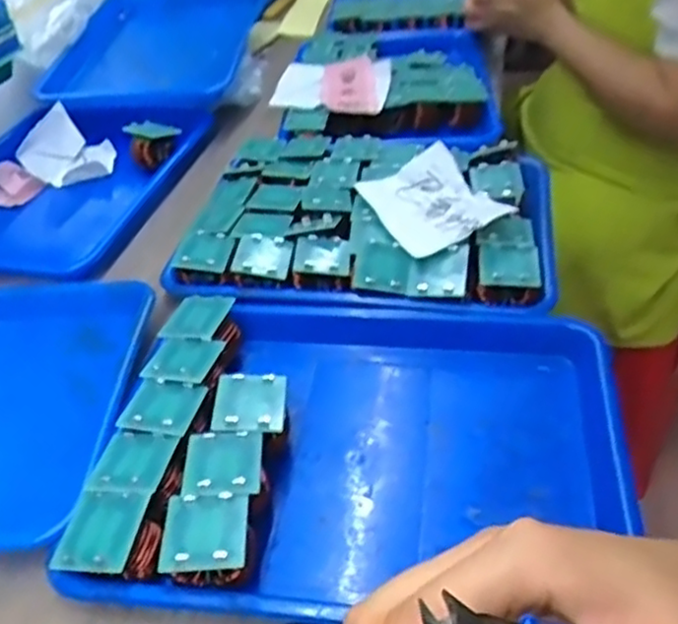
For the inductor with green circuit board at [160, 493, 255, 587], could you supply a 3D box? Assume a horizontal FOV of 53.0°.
[{"bbox_3d":[-0.069,0.134,0.380,0.048,0.047,0.046,-5,41,-1],"label":"inductor with green circuit board"}]

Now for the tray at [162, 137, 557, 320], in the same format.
[{"bbox_3d":[0.032,-0.098,0.623,0.317,0.057,0.269,7,42,13],"label":"tray"}]

